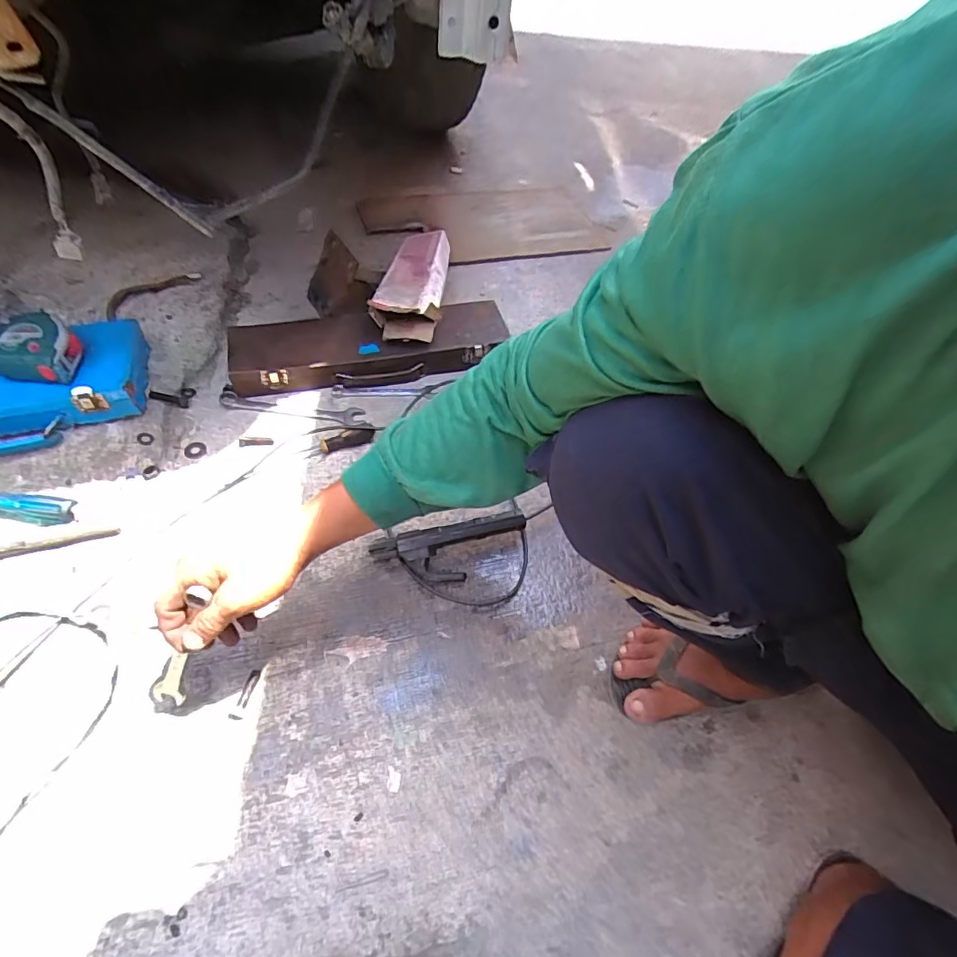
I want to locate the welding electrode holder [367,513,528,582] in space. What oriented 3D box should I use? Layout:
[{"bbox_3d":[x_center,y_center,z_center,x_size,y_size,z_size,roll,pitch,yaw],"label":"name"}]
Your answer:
[{"bbox_3d":[-0.034,0.087,0.596,0.188,0.051,0.055,-9,57,-10],"label":"welding electrode holder"}]

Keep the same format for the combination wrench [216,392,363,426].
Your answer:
[{"bbox_3d":[-0.267,-0.102,0.728,0.204,0.010,0.033,8,55,1],"label":"combination wrench"}]

